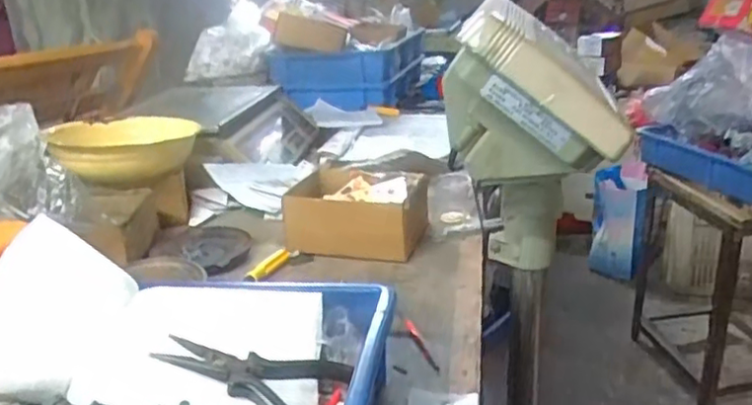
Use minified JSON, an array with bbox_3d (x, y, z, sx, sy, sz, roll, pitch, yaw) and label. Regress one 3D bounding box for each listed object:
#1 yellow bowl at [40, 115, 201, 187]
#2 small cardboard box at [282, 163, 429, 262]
[{"bbox_3d":[-0.328,-0.076,0.869,0.180,0.049,0.174,-3,21,1],"label":"yellow bowl"},{"bbox_3d":[-0.021,0.010,0.780,0.155,0.065,0.120,6,23,17],"label":"small cardboard box"}]

